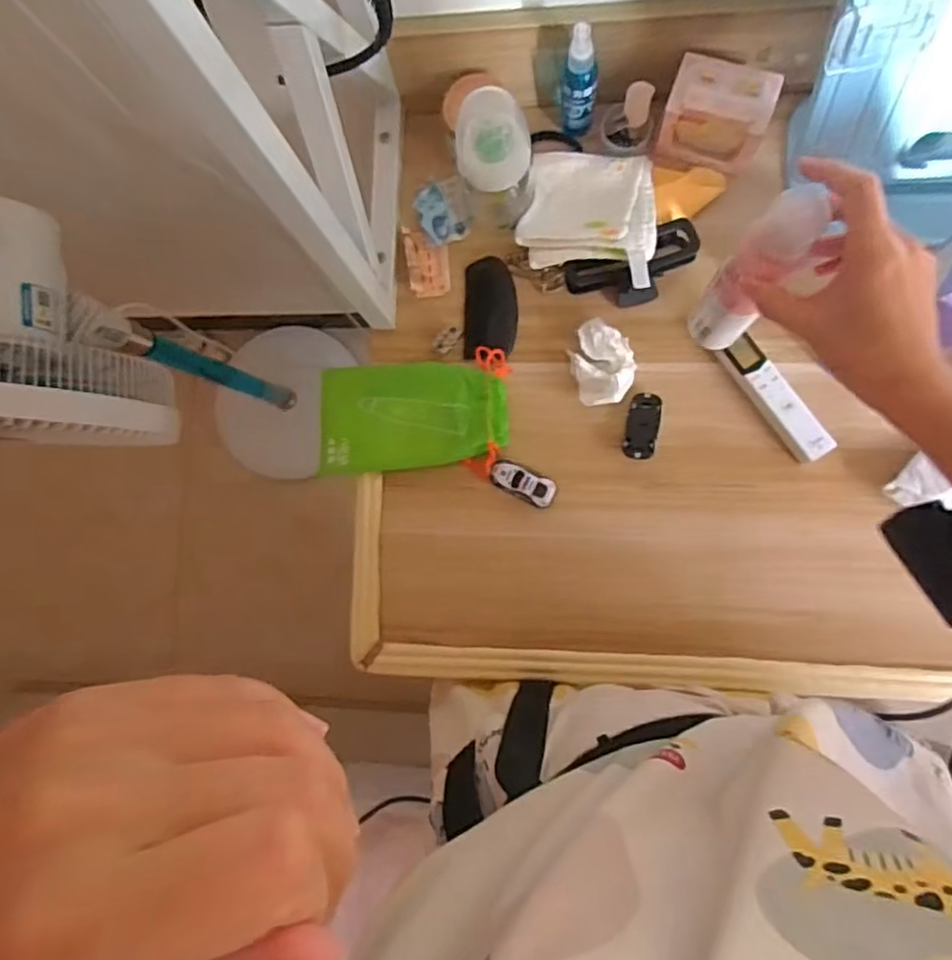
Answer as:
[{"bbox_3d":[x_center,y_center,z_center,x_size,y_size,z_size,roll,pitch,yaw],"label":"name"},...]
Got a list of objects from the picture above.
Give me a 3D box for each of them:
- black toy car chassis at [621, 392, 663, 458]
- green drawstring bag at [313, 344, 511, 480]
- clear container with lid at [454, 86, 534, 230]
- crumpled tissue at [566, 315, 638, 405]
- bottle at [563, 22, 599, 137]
[{"bbox_3d":[0.160,-0.051,0.633,0.031,0.020,0.065,11,86,7],"label":"black toy car chassis"},{"bbox_3d":[-0.062,-0.065,0.654,0.185,0.033,0.116,0,85,6],"label":"green drawstring bag"},{"bbox_3d":[0.022,-0.283,0.598,0.077,0.132,0.057,-10,84,5],"label":"clear container with lid"},{"bbox_3d":[0.122,-0.114,0.634,0.057,0.035,0.086,-13,83,5],"label":"crumpled tissue"},{"bbox_3d":[0.096,-0.366,0.606,0.030,0.104,0.027,7,85,7],"label":"bottle"}]

